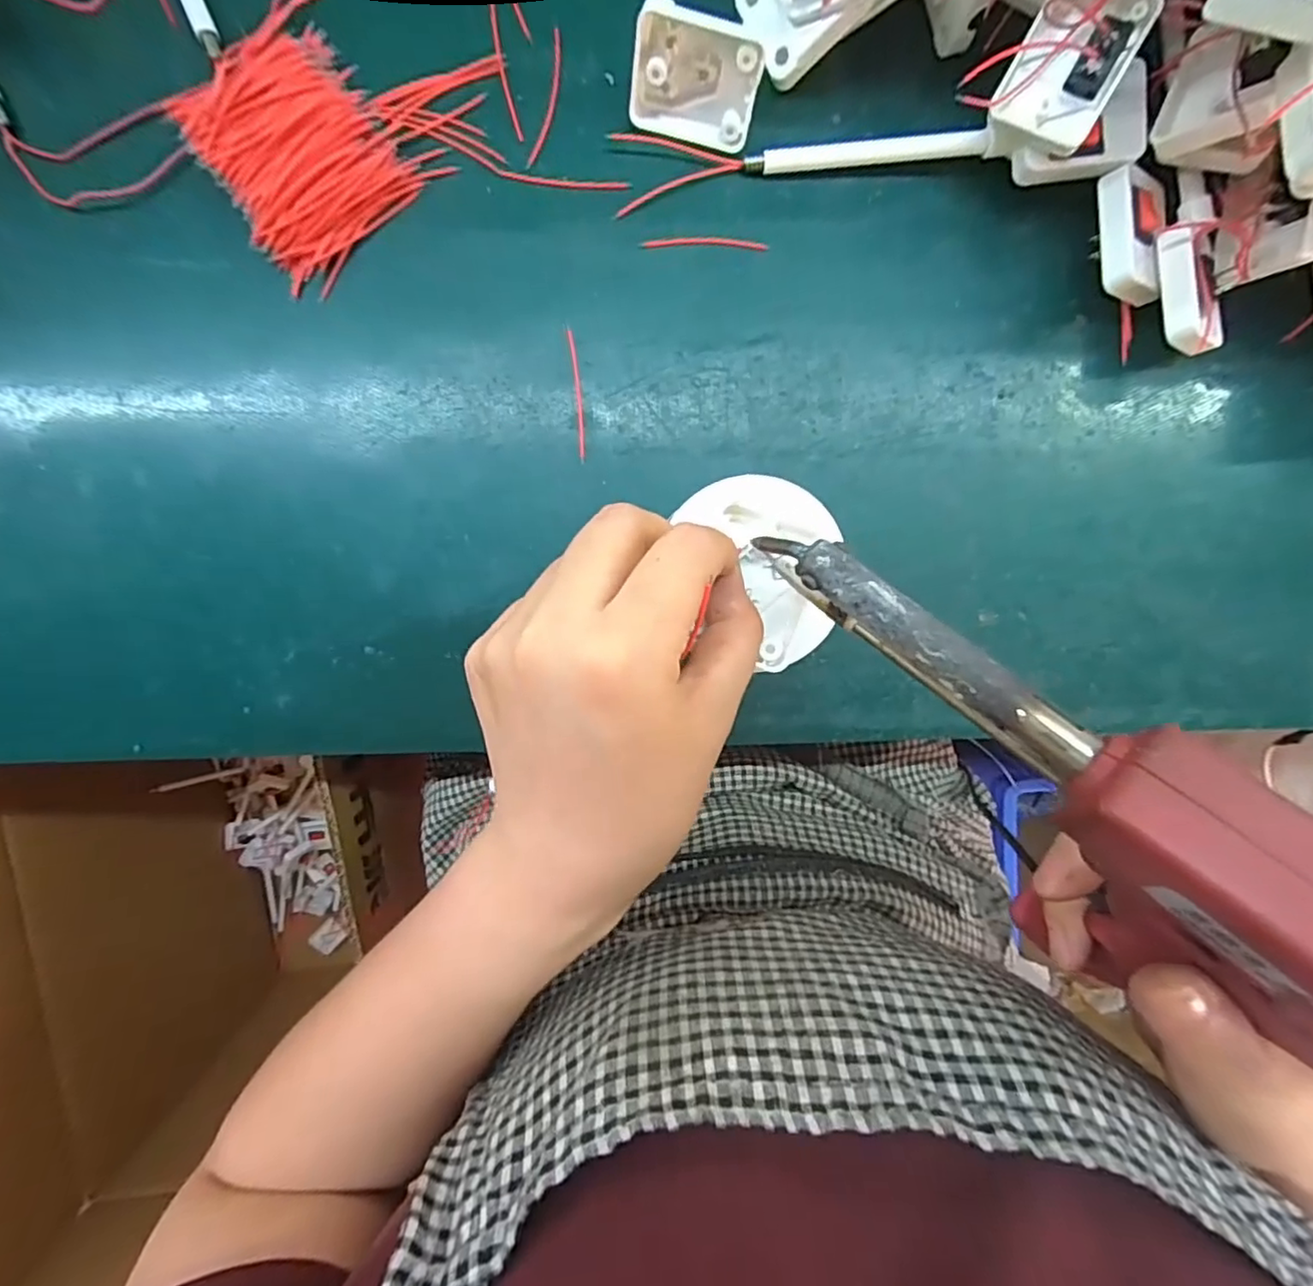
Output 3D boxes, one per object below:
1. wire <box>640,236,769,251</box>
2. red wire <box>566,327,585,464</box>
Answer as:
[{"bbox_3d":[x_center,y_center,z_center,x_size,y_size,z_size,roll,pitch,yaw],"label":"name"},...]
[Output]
[{"bbox_3d":[0.021,-0.169,0.259,0.053,0.004,0.005,0,96,-4],"label":"wire"},{"bbox_3d":[-0.034,-0.107,0.264,0.004,0.004,0.056,-6,97,-3],"label":"red wire"}]

